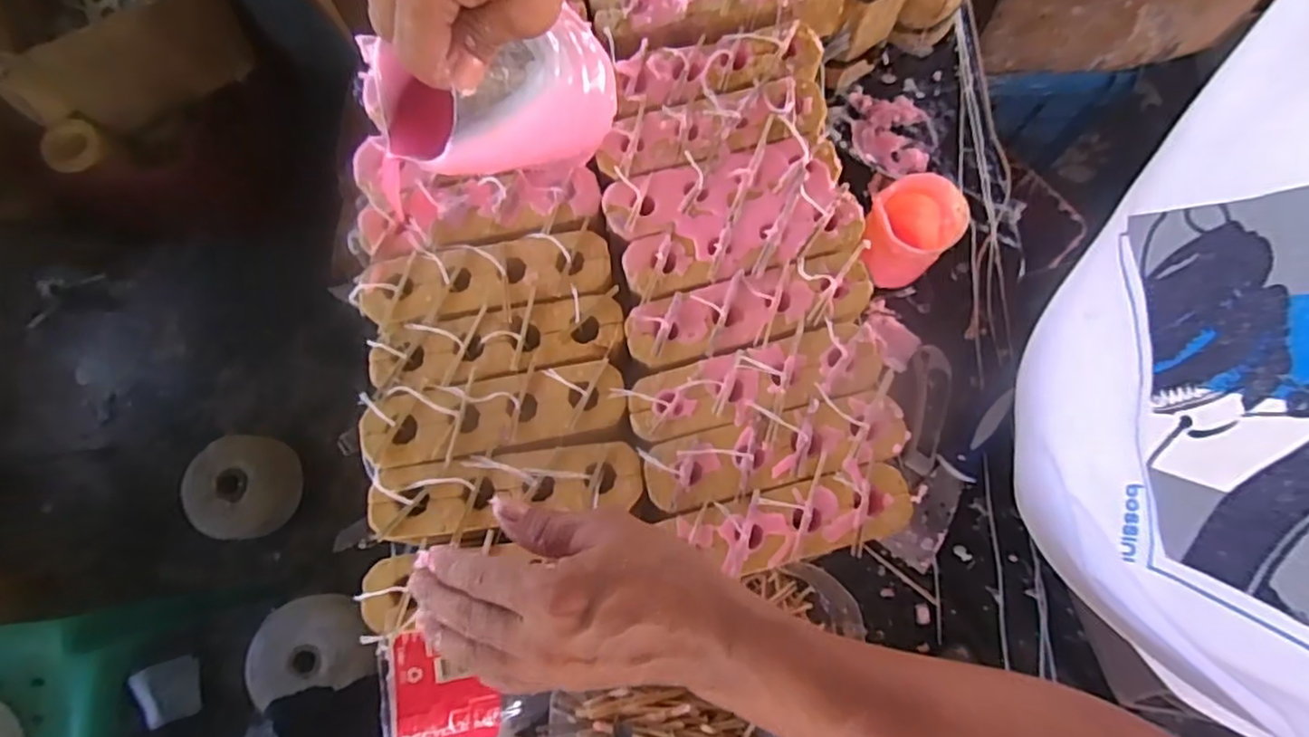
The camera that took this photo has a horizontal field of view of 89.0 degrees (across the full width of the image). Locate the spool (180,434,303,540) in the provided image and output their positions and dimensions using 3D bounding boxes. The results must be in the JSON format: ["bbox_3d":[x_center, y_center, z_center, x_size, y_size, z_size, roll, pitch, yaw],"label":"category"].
[{"bbox_3d":[-0.815,0.230,1.324,0.193,0.081,0.199,0,77,0],"label":"spool"}]

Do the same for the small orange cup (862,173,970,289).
[{"bbox_3d":[0.235,-0.126,0.616,0.070,0.090,0.072,-34,79,-7],"label":"small orange cup"}]

